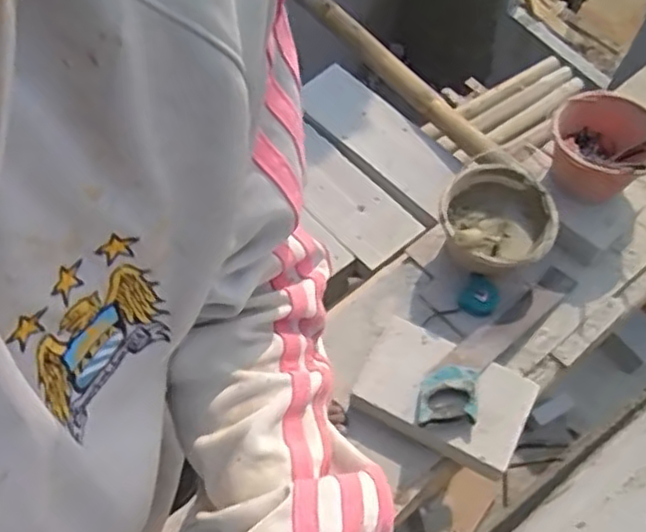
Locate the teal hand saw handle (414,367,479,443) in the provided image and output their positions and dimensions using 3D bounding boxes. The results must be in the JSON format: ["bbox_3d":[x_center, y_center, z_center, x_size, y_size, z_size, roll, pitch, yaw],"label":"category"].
[{"bbox_3d":[0.243,0.264,1.360,0.110,0.027,0.146,12,61,6],"label":"teal hand saw handle"}]

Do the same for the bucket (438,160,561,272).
[{"bbox_3d":[0.383,-0.093,1.541,0.240,0.161,0.220,1,60,-1],"label":"bucket"}]

